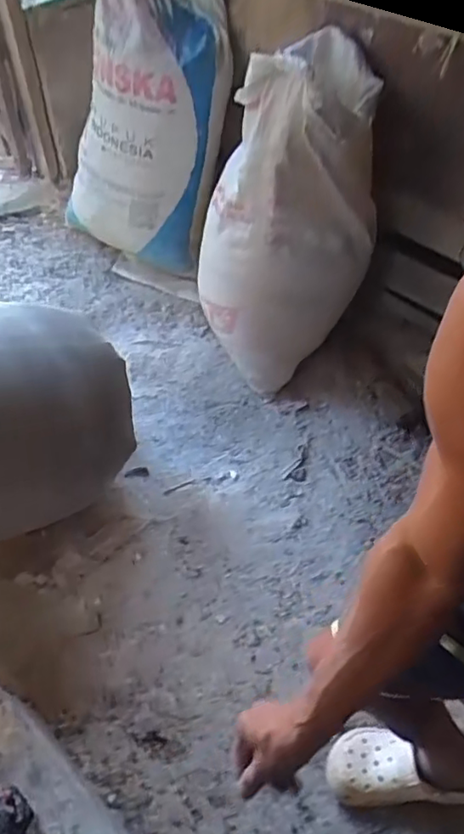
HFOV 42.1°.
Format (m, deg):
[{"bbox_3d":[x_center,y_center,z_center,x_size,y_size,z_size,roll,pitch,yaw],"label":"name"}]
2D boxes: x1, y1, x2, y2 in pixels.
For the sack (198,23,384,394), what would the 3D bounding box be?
[{"bbox_3d":[0.129,-0.456,1.369,0.281,0.666,0.367,37,58,28],"label":"sack"}]

